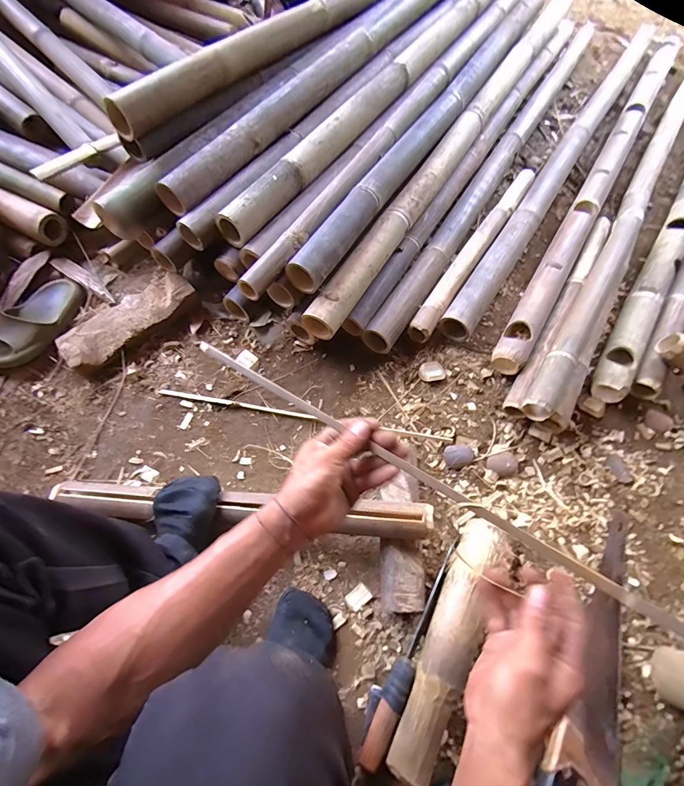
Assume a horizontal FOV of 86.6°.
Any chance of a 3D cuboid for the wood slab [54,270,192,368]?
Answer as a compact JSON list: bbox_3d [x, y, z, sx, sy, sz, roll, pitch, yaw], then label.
[{"bbox_3d":[-0.467,-0.163,0.801,0.286,0.066,0.110,-38,72,-16],"label":"wood slab"}]

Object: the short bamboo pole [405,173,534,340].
[{"bbox_3d":[0.353,-0.383,0.939,0.057,0.054,0.685,32,69,12],"label":"short bamboo pole"}]

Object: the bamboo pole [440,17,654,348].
[{"bbox_3d":[0.606,-0.615,1.039,0.081,0.072,1.294,32,69,12],"label":"bamboo pole"}]

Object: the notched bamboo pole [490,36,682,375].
[{"bbox_3d":[0.778,-0.658,1.066,0.074,0.063,1.590,31,69,12],"label":"notched bamboo pole"}]

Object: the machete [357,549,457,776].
[{"bbox_3d":[0.108,0.398,0.575,0.031,0.047,0.317,26,68,10],"label":"machete"}]

